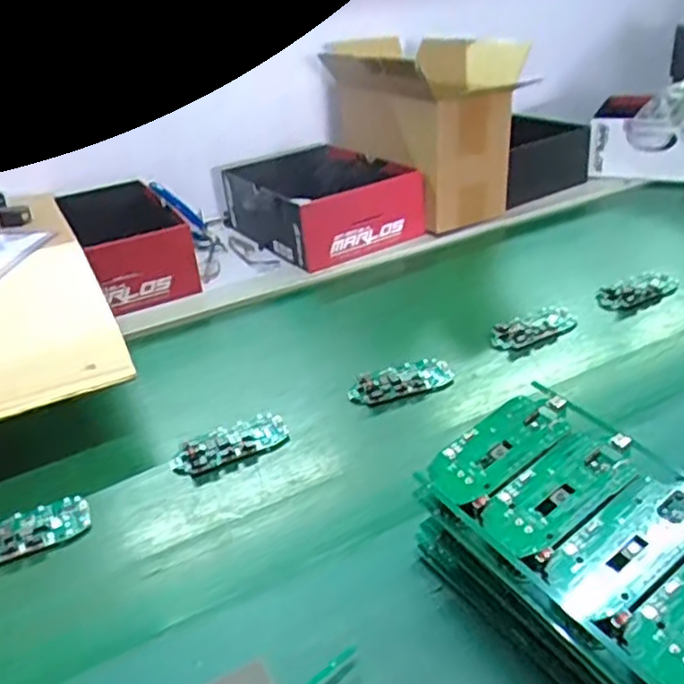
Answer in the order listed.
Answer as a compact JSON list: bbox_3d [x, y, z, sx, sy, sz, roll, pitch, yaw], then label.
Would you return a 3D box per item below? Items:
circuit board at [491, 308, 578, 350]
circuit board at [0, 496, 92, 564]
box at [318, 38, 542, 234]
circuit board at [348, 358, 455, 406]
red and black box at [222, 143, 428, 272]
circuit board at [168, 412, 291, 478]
[{"bbox_3d":[0.196,-0.015,0.709,0.099,0.018,0.042,-18,33,-22],"label":"circuit board"},{"bbox_3d":[-0.242,0.140,0.517,0.098,0.010,0.044,-16,32,-19],"label":"circuit board"},{"bbox_3d":[0.113,-0.308,0.995,0.165,0.211,0.282,-23,35,-28],"label":"box"},{"bbox_3d":[0.055,0.038,0.649,0.097,0.010,0.048,-14,31,-14],"label":"circuit board"},{"bbox_3d":[-0.028,-0.199,0.946,0.191,0.105,0.223,-19,33,-23],"label":"red and black box"},{"bbox_3d":[-0.096,0.087,0.590,0.099,0.009,0.044,-19,33,-23],"label":"circuit board"}]

